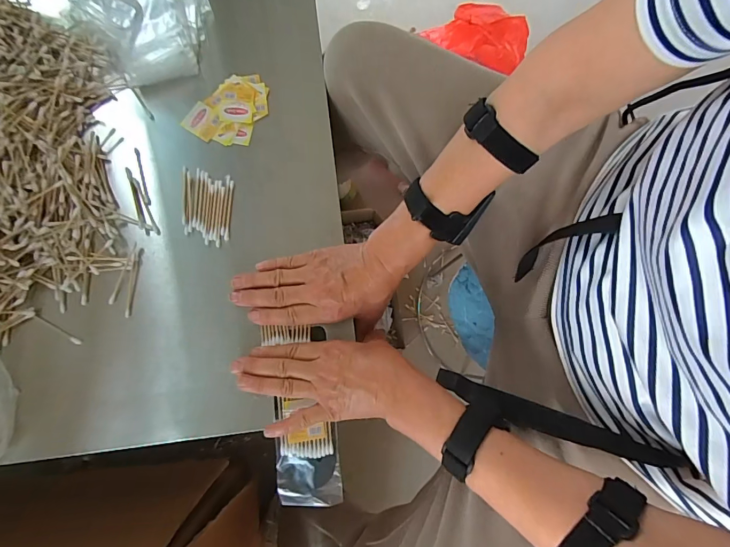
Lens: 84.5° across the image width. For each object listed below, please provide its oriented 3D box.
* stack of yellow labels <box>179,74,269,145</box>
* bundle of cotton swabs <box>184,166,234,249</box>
[{"bbox_3d":[-0.164,-0.202,0.491,0.079,0.005,0.099,27,80,4],"label":"stack of yellow labels"},{"bbox_3d":[-0.184,-0.079,0.465,0.058,0.004,0.087,2,79,-1],"label":"bundle of cotton swabs"}]

